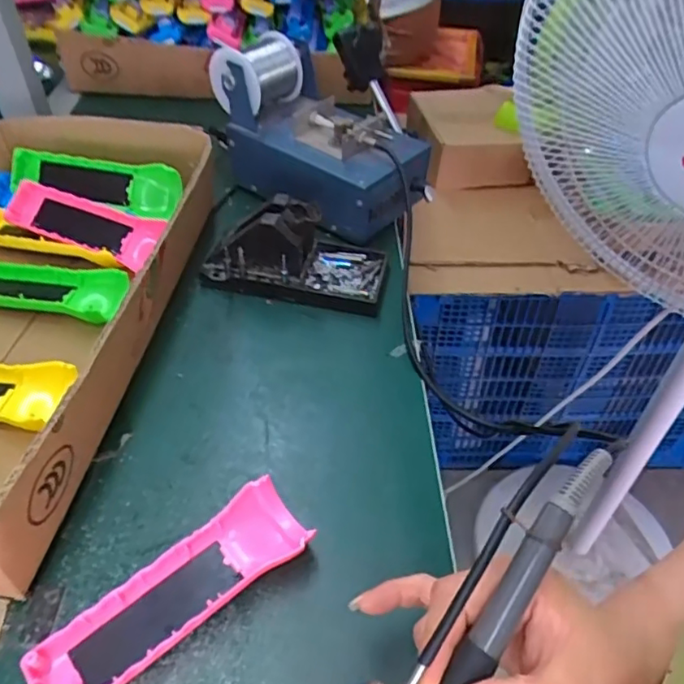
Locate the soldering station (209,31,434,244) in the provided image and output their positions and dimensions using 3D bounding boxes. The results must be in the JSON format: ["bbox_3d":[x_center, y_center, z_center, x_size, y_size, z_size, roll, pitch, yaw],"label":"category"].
[{"bbox_3d":[-0.013,-0.211,0.586,0.206,0.121,0.128,33,51,25],"label":"soldering station"}]

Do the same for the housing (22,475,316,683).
[{"bbox_3d":[-0.088,0.140,0.321,0.153,0.028,0.049,-32,56,-31],"label":"housing"}]

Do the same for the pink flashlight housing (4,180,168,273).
[{"bbox_3d":[-0.230,-0.106,0.520,0.146,0.021,0.044,20,84,8],"label":"pink flashlight housing"}]

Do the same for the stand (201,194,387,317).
[{"bbox_3d":[-0.039,-0.084,0.511,0.152,0.073,0.074,10,45,5],"label":"stand"}]

